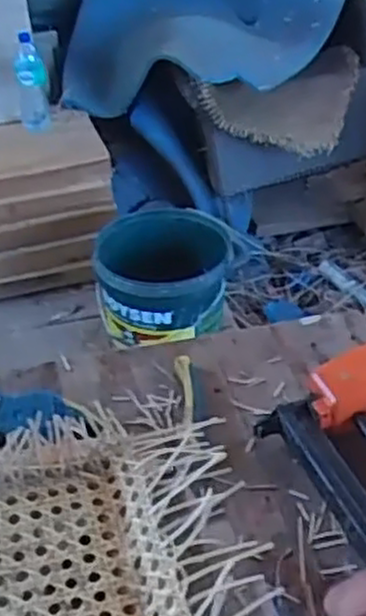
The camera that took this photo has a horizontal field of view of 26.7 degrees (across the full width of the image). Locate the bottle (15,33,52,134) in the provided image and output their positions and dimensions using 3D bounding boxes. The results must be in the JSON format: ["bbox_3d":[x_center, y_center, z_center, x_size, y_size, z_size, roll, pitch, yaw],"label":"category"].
[{"bbox_3d":[-0.348,-0.542,1.773,0.076,0.289,0.082,-8,62,-10],"label":"bottle"}]

